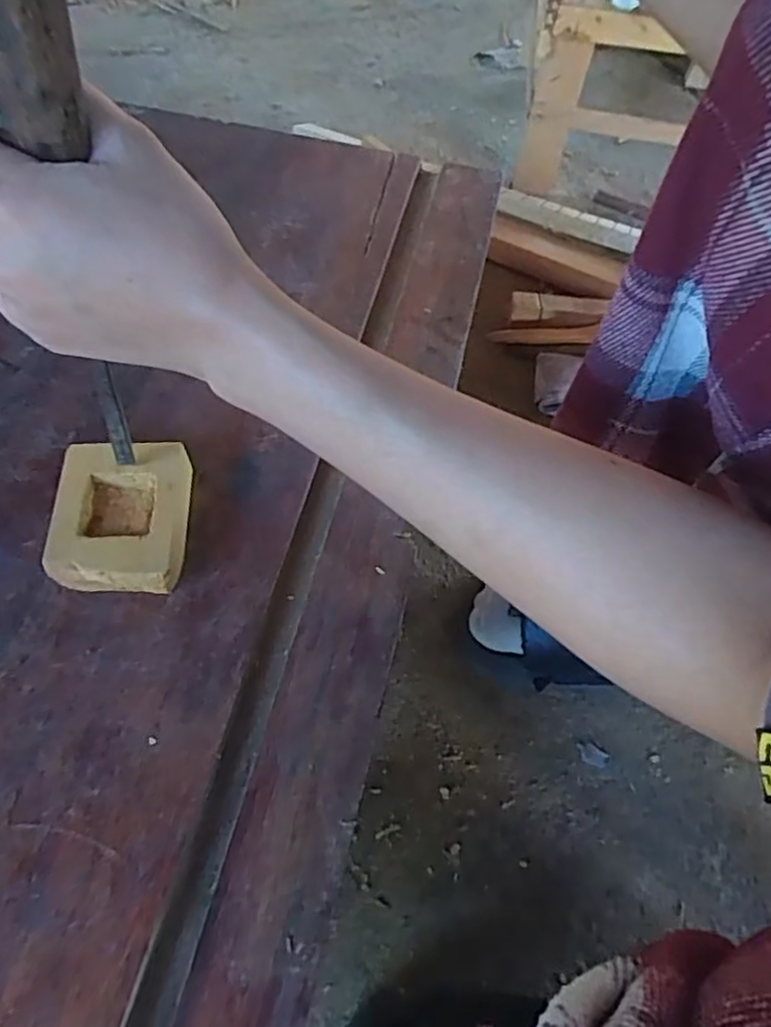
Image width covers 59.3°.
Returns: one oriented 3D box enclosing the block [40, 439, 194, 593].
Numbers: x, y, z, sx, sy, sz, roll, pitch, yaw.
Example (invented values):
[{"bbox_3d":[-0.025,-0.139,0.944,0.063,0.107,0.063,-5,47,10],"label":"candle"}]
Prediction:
[{"bbox_3d":[-0.143,0.005,0.376,0.069,0.031,0.087,-1,60,-3],"label":"block"}]

